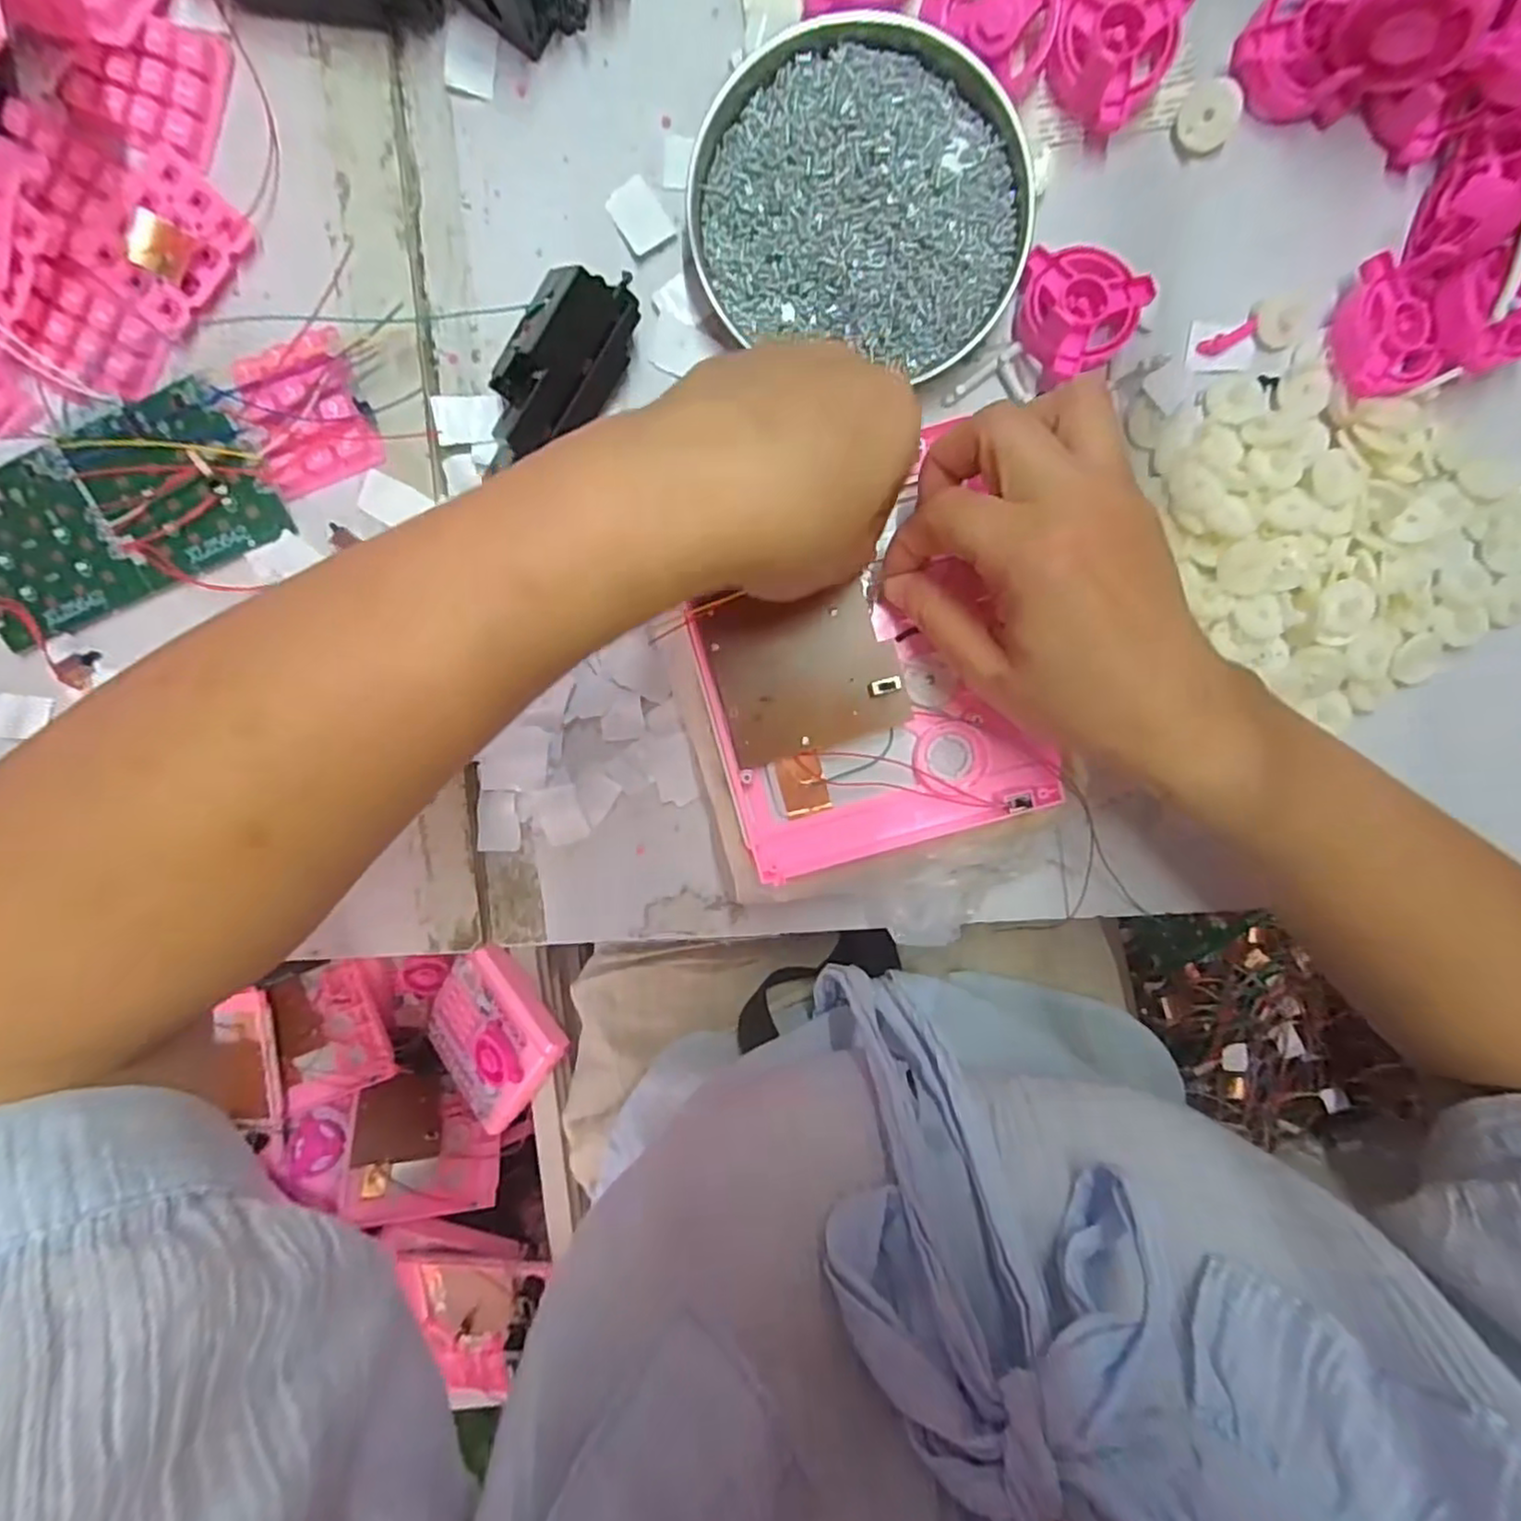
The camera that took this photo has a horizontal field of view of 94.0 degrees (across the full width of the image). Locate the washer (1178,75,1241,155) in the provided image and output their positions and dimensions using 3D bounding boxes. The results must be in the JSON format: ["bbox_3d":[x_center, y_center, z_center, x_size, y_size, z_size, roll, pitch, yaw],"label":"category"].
[{"bbox_3d":[0.187,-0.270,0.297,0.023,0.007,0.026,43,113,4],"label":"washer"}]

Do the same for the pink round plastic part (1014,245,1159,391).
[{"bbox_3d":[0.139,-0.193,0.303,0.053,0.020,0.052,0,98,0],"label":"pink round plastic part"}]

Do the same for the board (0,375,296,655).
[{"bbox_3d":[-0.283,-0.106,0.307,0.139,0.015,0.064,-23,98,3],"label":"board"}]

